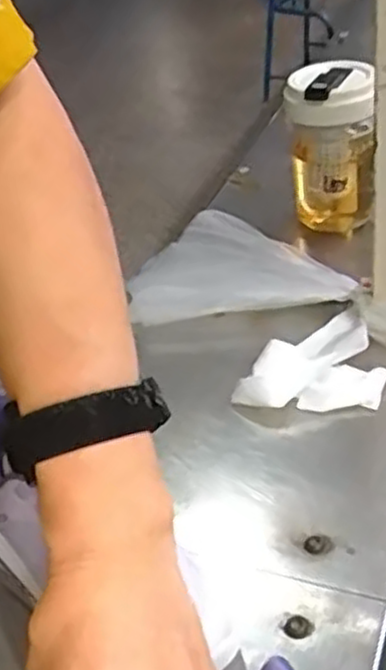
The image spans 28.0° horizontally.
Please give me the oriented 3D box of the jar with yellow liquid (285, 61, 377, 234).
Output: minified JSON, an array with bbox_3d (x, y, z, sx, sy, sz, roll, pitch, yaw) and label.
[{"bbox_3d":[0.123,-0.158,0.688,0.071,0.153,0.062,0,38,14],"label":"jar with yellow liquid"}]

